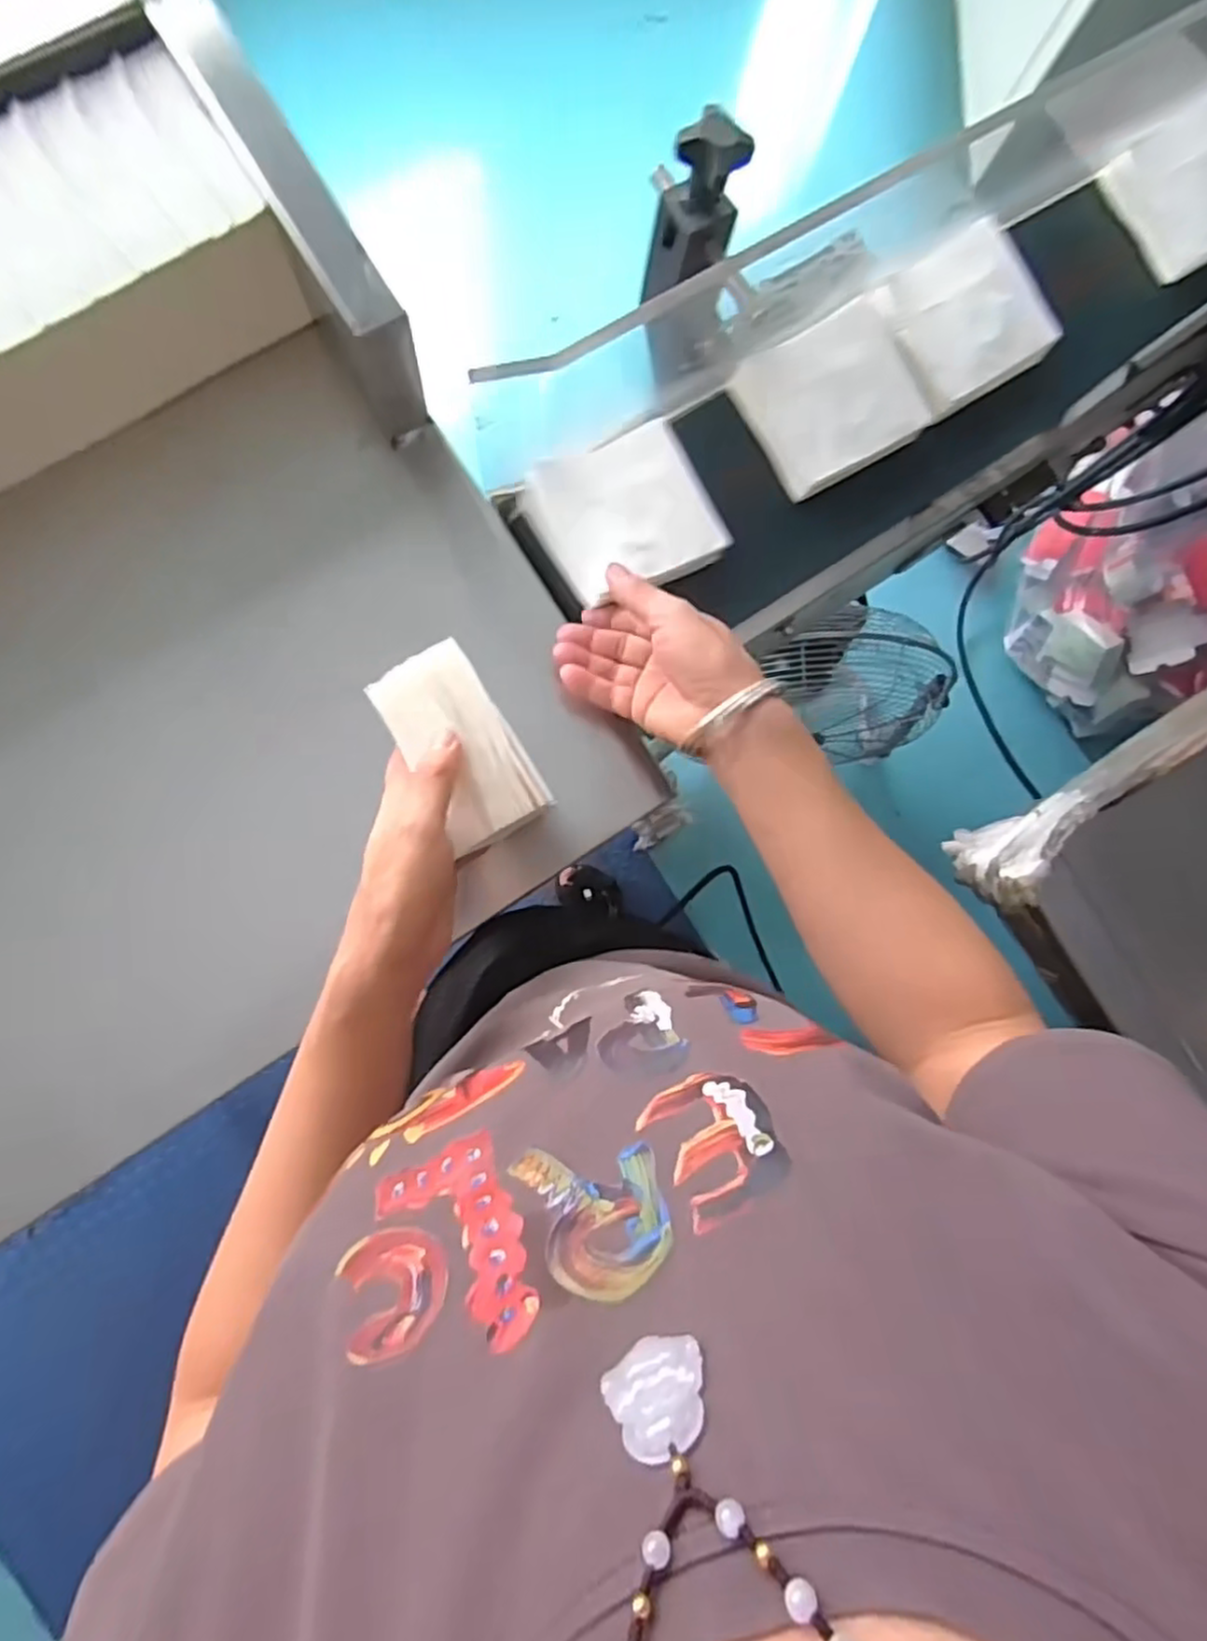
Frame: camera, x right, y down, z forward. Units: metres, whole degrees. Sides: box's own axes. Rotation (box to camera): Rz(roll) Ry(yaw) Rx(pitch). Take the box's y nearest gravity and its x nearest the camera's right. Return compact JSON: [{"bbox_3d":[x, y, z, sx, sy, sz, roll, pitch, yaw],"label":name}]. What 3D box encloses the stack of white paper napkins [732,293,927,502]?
[{"bbox_3d":[0.160,-0.294,0.513,0.110,0.019,0.101,-30,91,-6],"label":"stack of white paper napkins"}]

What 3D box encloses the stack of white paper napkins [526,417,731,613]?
[{"bbox_3d":[0.017,-0.203,0.490,0.108,0.018,0.101,-26,91,-7],"label":"stack of white paper napkins"}]

